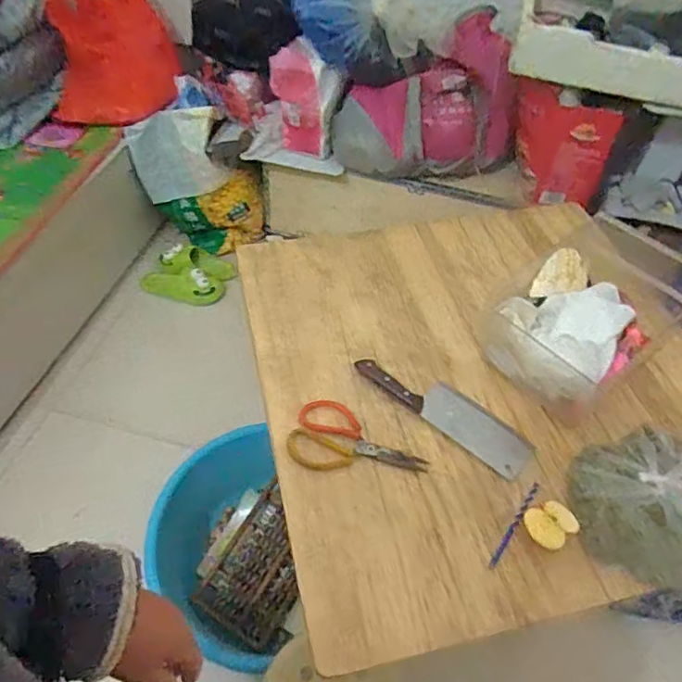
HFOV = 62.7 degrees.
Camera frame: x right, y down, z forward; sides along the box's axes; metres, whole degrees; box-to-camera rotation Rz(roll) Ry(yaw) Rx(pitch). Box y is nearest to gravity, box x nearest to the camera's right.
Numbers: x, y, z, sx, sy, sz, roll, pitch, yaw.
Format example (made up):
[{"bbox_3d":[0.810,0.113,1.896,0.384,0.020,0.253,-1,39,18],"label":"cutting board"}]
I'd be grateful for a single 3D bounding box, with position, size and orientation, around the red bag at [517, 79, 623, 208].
[{"bbox_3d":[0.566,-0.511,1.491,0.291,0.286,0.066,12,51,7],"label":"red bag"}]

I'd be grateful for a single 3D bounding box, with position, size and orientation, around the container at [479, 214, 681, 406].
[{"bbox_3d":[0.409,-0.040,0.922,0.312,0.143,0.220,-31,58,-26],"label":"container"}]

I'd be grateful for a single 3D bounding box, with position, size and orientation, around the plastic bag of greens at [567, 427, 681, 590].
[{"bbox_3d":[0.428,0.202,0.743,0.232,0.095,0.208,-7,51,-9],"label":"plastic bag of greens"}]

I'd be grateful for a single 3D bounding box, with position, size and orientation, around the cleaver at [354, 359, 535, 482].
[{"bbox_3d":[0.161,0.100,0.869,0.284,0.019,0.078,35,57,24],"label":"cleaver"}]

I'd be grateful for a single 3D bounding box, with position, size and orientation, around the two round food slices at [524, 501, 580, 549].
[{"bbox_3d":[0.272,0.242,0.731,0.061,0.038,0.053,-20,54,-19],"label":"two round food slices"}]

